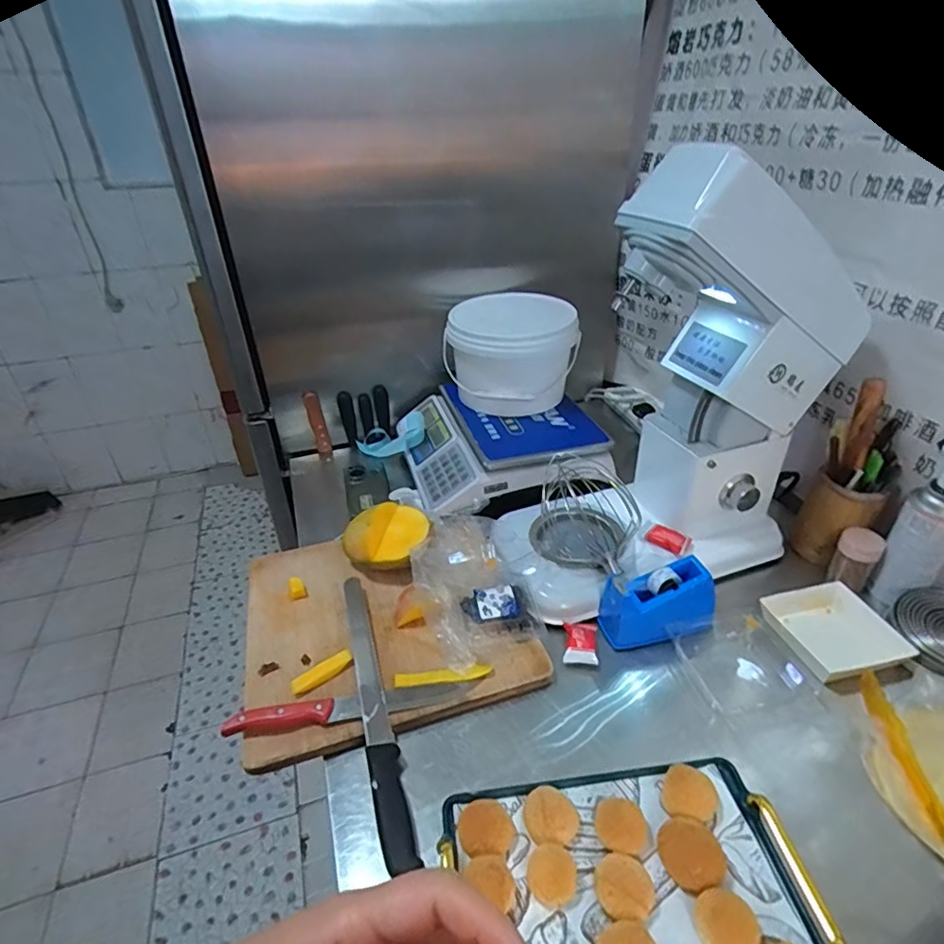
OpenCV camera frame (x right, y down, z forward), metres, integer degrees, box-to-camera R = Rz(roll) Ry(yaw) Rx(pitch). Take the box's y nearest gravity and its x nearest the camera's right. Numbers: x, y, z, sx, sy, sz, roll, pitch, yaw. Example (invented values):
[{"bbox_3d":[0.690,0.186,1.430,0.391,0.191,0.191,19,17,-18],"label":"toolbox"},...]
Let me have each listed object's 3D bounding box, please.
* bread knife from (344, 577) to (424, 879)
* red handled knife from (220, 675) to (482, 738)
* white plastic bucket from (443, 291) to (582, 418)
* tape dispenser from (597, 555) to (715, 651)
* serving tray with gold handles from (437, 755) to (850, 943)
[{"bbox_3d":[-0.114,0.257,0.630,0.032,0.014,0.359,-11,35,-13],"label":"bread knife"},{"bbox_3d":[-0.131,0.261,0.616,0.279,0.020,0.030,-7,34,-8],"label":"red handled knife"},{"bbox_3d":[0.070,-0.231,1.033,0.242,0.168,0.196,-1,34,1],"label":"white plastic bucket"},{"bbox_3d":[0.243,0.169,0.709,0.135,0.088,0.057,-7,34,-7],"label":"tape dispenser"},{"bbox_3d":[0.137,0.362,0.463,0.294,0.034,0.219,-6,34,-6],"label":"serving tray with gold handles"}]

